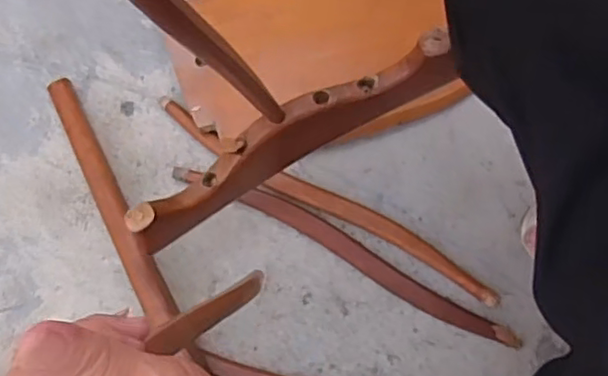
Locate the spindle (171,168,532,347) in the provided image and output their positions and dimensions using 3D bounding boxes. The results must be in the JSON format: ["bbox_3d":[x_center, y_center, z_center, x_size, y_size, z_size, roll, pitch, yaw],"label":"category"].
[{"bbox_3d":[0.049,0.073,0.786,0.457,0.014,0.043,27,77,8],"label":"spindle"}]

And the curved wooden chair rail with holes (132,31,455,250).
[{"bbox_3d":[-0.020,-0.050,0.642,0.349,0.119,0.048,-26,76,-4],"label":"curved wooden chair rail with holes"}]

